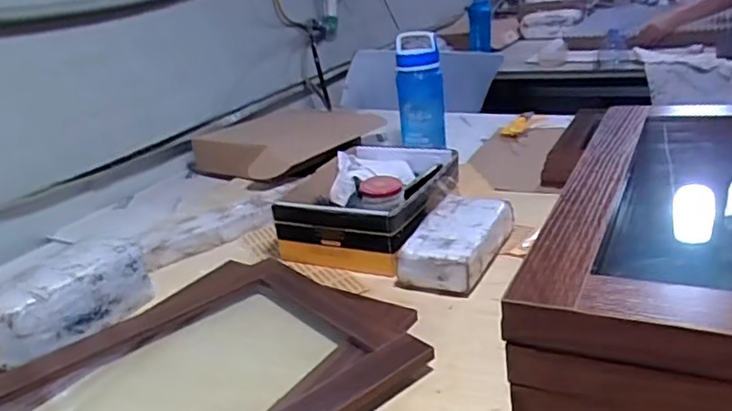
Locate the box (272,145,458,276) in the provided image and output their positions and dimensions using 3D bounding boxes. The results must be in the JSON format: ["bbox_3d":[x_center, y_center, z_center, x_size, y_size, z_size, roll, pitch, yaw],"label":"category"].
[{"bbox_3d":[0.006,-0.018,1.026,0.235,0.104,0.326,3,25,25],"label":"box"}]

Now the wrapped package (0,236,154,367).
[{"bbox_3d":[-0.416,0.127,0.819,0.110,0.106,0.232,4,25,27],"label":"wrapped package"}]

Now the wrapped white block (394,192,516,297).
[{"bbox_3d":[0.133,0.049,0.896,0.104,0.059,0.221,4,25,27],"label":"wrapped white block"}]

